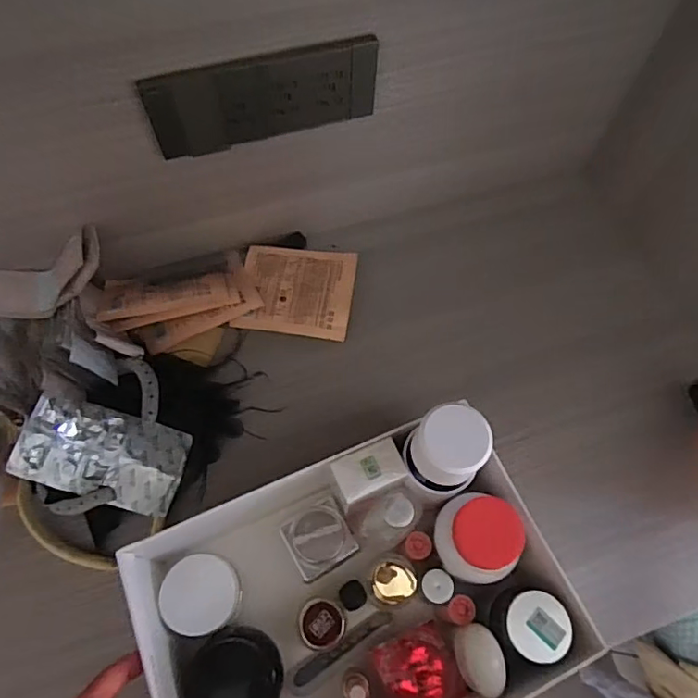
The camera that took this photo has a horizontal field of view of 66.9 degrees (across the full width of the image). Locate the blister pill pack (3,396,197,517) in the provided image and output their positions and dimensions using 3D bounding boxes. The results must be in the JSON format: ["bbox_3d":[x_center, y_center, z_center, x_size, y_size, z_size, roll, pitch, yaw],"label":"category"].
[{"bbox_3d":[-0.212,0.092,0.462,0.132,0.012,0.075,24,70,-22],"label":"blister pill pack"}]

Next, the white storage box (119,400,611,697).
[{"bbox_3d":[0.004,0.205,0.420,0.288,0.123,0.202,-23,68,-12],"label":"white storage box"}]

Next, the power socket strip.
[{"bbox_3d":[-0.068,-0.209,0.444,0.190,0.071,0.015,-18,67,-10],"label":"power socket strip"}]

